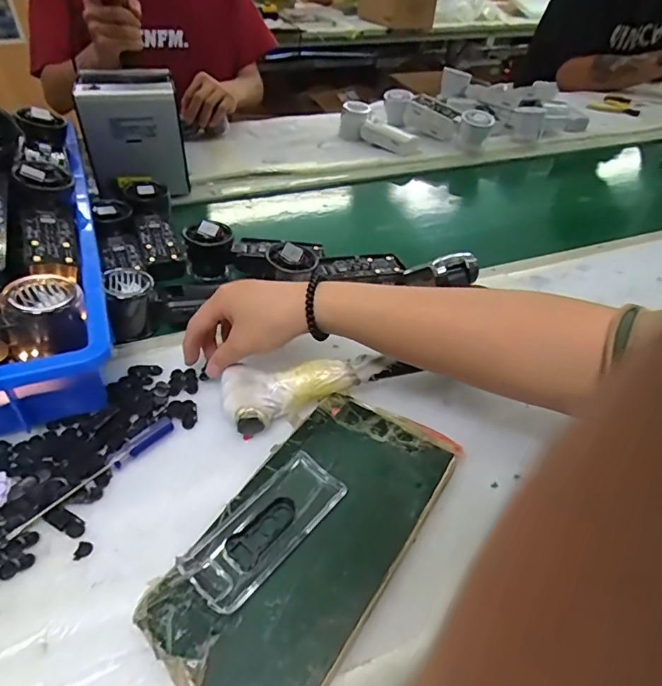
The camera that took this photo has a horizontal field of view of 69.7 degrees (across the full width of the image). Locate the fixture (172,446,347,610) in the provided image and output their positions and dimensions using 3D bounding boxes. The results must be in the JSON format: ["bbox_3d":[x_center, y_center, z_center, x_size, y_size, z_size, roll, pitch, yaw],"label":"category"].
[{"bbox_3d":[-0.039,0.114,0.298,0.043,0.013,0.105,30,48,29],"label":"fixture"}]

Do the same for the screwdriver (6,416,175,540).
[{"bbox_3d":[-0.170,0.094,0.347,0.018,0.009,0.124,27,47,27],"label":"screwdriver"}]

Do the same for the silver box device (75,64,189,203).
[{"bbox_3d":[-0.280,-0.303,0.682,0.126,0.138,0.119,-10,42,-13],"label":"silver box device"}]

